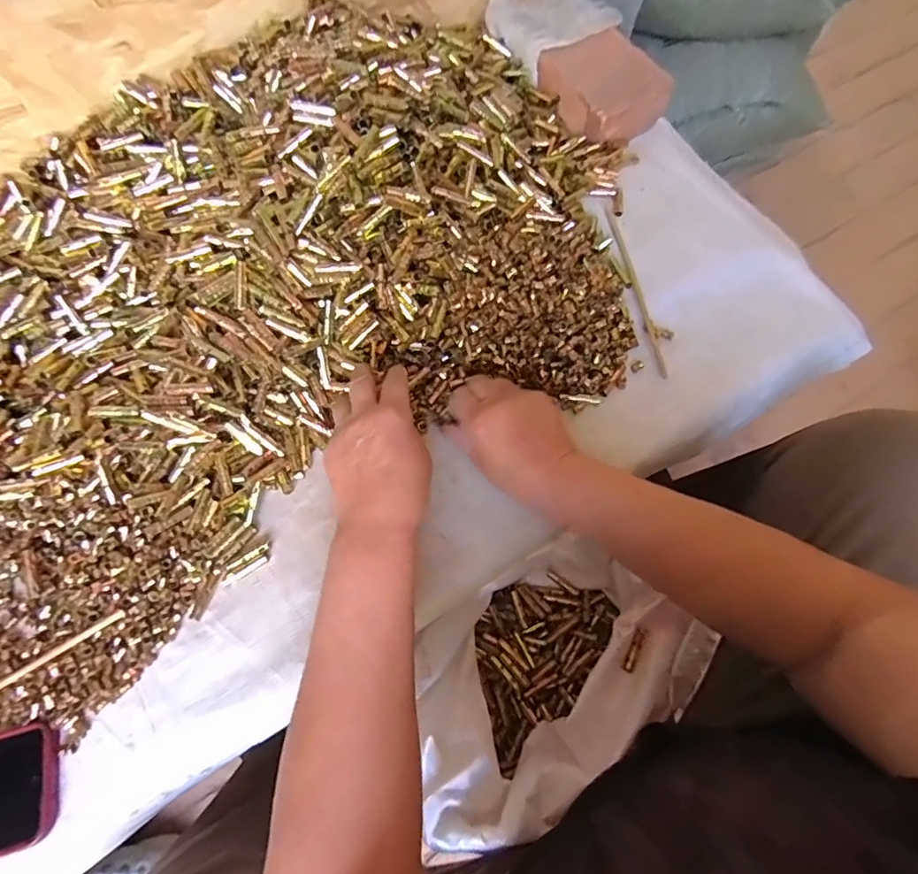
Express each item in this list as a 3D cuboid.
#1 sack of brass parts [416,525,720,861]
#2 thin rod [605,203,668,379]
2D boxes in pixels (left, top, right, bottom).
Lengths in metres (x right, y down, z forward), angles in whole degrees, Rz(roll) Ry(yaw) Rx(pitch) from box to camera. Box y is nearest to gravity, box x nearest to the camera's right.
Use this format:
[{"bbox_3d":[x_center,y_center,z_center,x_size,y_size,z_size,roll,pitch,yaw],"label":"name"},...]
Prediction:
[{"bbox_3d":[0.073,0.230,0.512,0.265,0.137,0.172,-32,74,-12],"label":"sack of brass parts"},{"bbox_3d":[0.185,-0.159,0.550,0.013,0.010,0.212,-8,71,-5],"label":"thin rod"}]

